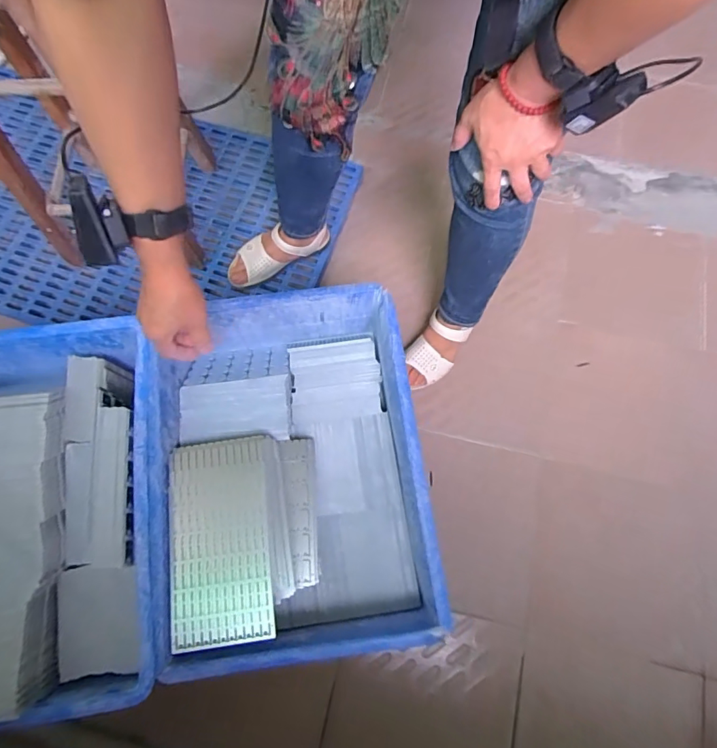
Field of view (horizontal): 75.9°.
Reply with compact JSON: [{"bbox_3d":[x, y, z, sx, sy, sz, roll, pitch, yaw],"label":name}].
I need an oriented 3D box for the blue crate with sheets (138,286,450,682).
[{"bbox_3d":[-0.092,0.130,0.657,0.335,0.142,0.459,-8,72,-4],"label":"blue crate with sheets"}]

